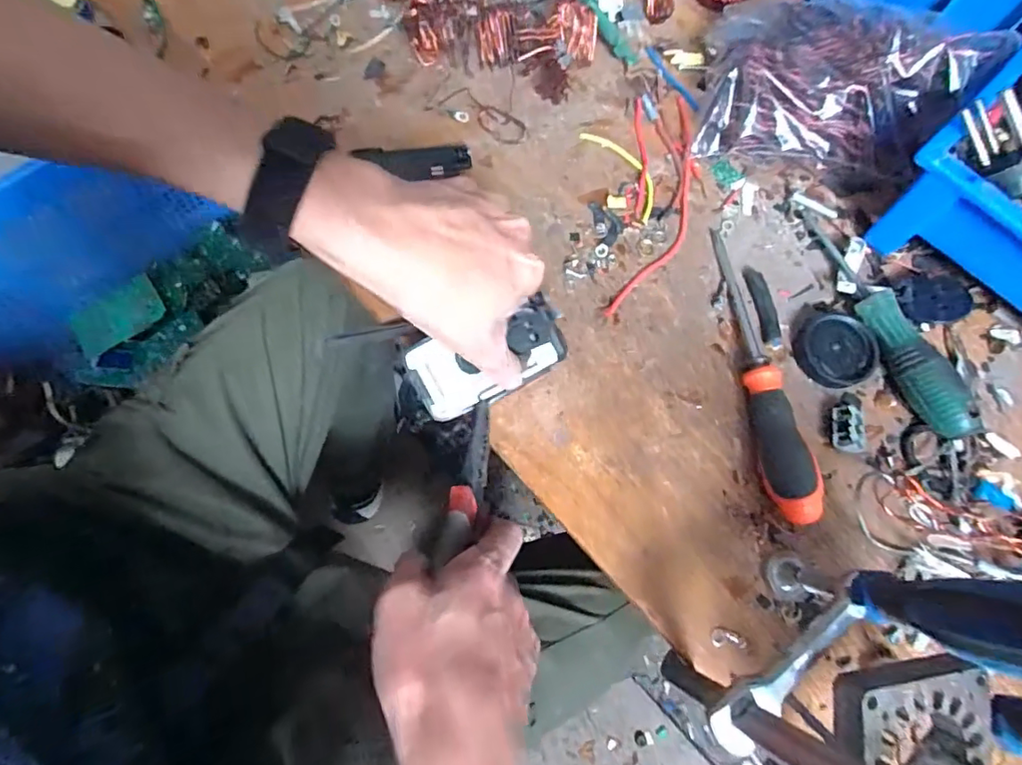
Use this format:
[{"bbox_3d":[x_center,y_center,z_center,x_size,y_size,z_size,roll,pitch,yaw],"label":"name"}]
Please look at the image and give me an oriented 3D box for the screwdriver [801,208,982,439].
[{"bbox_3d":[0.261,-0.049,0.394,0.025,0.036,0.188,-17,74,-6],"label":"screwdriver"}]

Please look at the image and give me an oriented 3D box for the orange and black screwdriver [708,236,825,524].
[{"bbox_3d":[0.166,-0.014,0.378,0.030,0.031,0.212,-6,73,-3],"label":"orange and black screwdriver"}]

